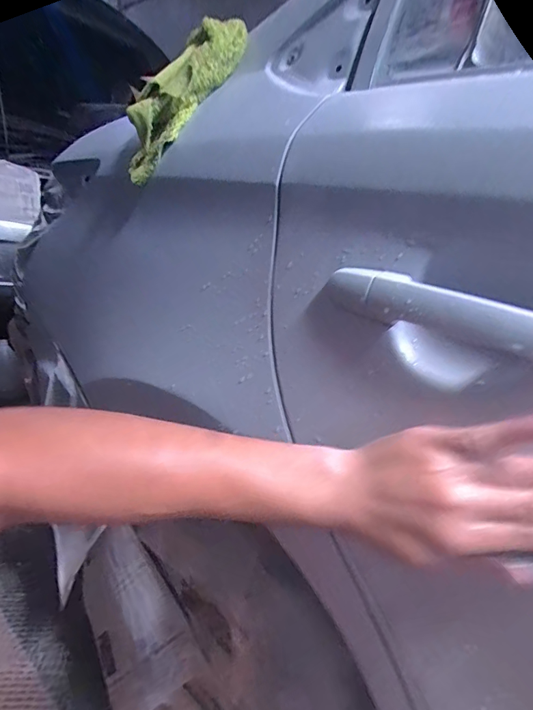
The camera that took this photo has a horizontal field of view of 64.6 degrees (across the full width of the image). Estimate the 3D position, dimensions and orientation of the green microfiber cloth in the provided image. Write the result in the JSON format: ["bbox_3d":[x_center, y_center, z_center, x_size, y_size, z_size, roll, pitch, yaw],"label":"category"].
[{"bbox_3d":[-0.110,-0.352,0.556,0.076,0.250,0.078,39,-7,-38],"label":"green microfiber cloth"}]

